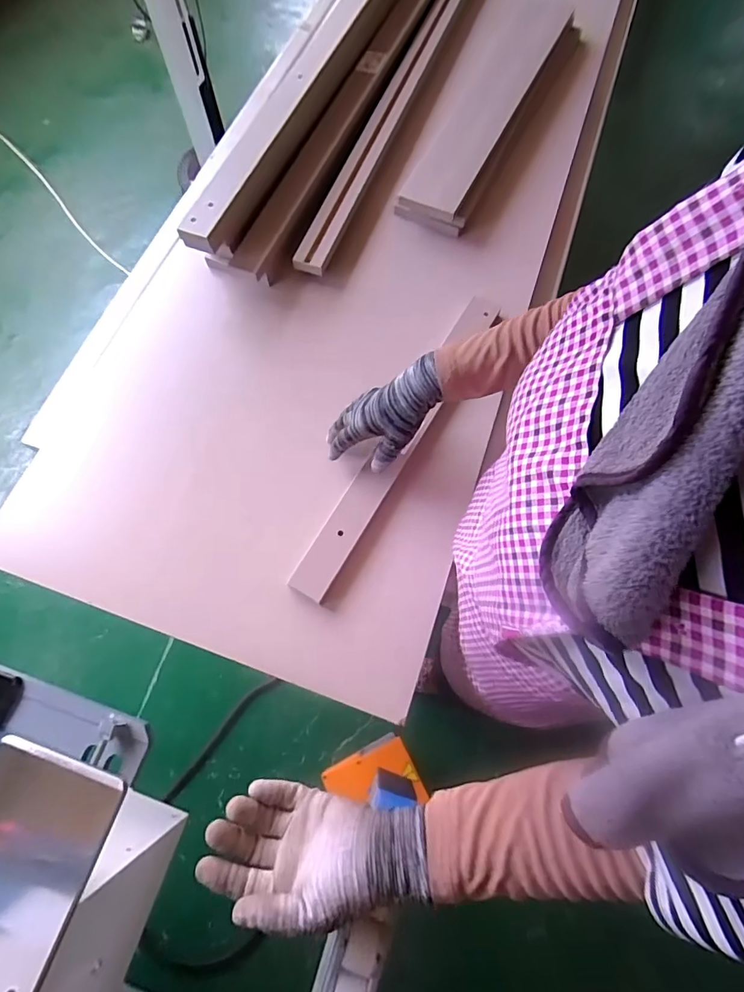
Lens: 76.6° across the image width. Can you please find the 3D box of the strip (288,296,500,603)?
[{"bbox_3d":[0.045,-0.088,0.663,0.048,0.022,0.512,29,73,9],"label":"strip"}]

